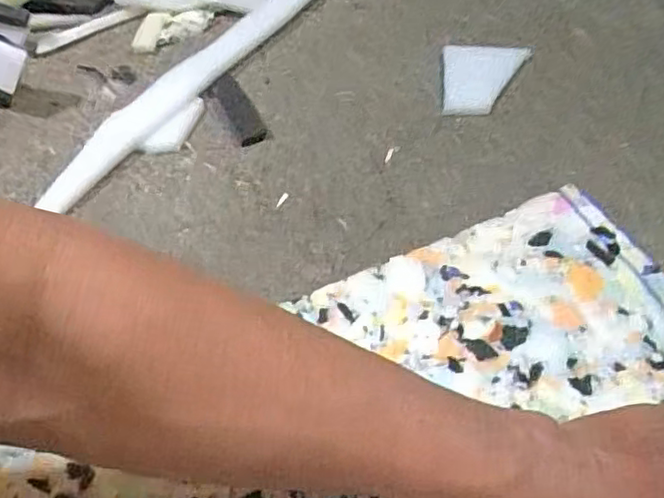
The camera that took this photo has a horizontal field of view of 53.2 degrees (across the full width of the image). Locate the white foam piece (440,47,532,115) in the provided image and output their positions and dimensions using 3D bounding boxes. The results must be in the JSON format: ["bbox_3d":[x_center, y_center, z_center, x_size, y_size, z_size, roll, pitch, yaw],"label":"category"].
[{"bbox_3d":[0.135,-0.149,0.582,0.074,0.011,0.082,3,53,4],"label":"white foam piece"}]

